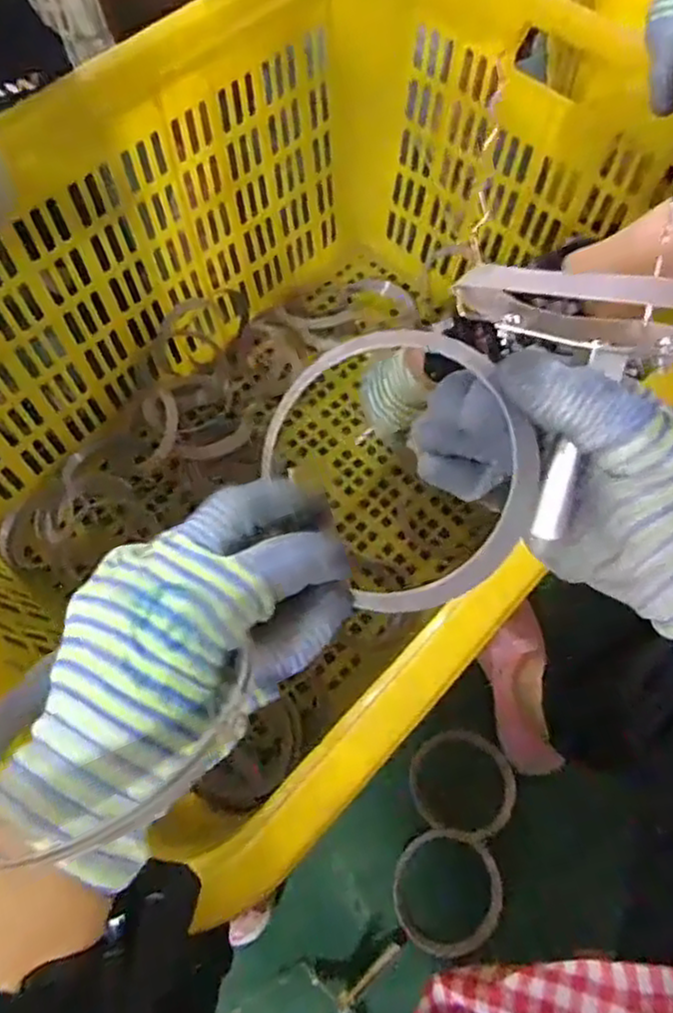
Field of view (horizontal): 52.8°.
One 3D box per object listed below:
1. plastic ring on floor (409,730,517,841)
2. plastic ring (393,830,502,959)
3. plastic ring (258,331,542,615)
[{"bbox_3d":[0.138,0.301,0.740,0.115,0.016,0.105,0,64,-1],"label":"plastic ring on floor"},{"bbox_3d":[0.116,0.398,0.701,0.111,0.018,0.115,0,64,-1],"label":"plastic ring"},{"bbox_3d":[0.026,-0.018,0.270,0.097,0.008,0.113,-39,78,15],"label":"plastic ring"}]

